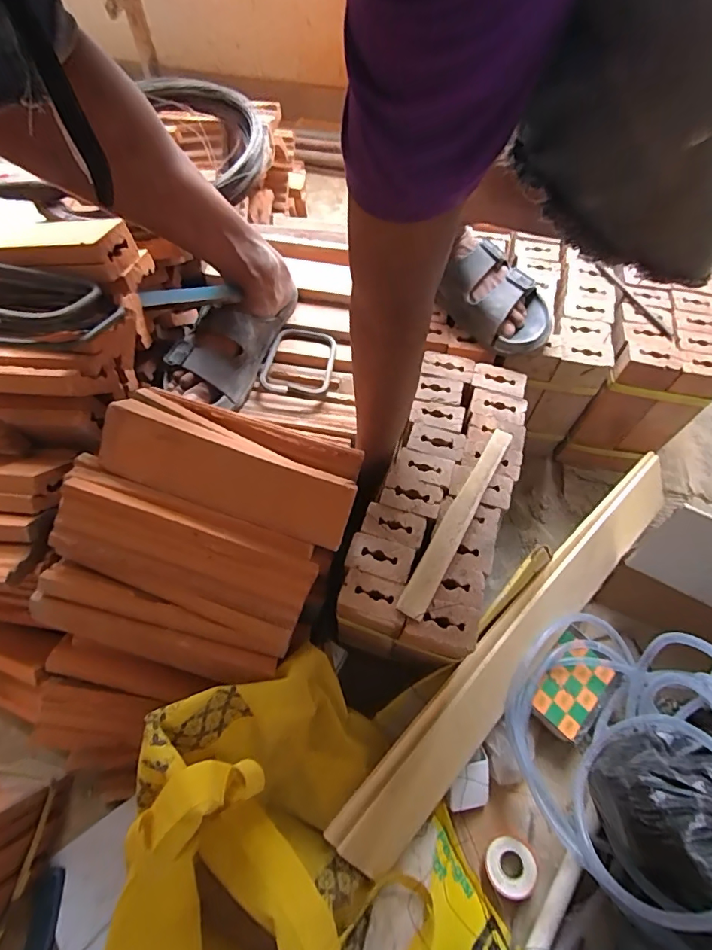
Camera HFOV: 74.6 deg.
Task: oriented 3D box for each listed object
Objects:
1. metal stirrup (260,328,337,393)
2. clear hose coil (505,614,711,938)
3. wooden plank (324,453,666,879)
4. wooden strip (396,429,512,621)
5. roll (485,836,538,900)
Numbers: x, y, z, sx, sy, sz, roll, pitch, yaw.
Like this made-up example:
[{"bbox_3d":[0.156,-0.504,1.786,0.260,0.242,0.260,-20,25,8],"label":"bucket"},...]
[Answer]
[{"bbox_3d":[-0.077,-0.151,0.624,0.093,0.014,0.125,8,54,-2],"label":"metal stirrup"},{"bbox_3d":[0.281,0.264,0.458,0.200,0.193,0.270,-7,61,-5],"label":"clear hose coil"},{"bbox_3d":[0.201,0.186,0.543,0.578,0.101,0.023,-43,28,-18],"label":"wooden plank"},{"bbox_3d":[0.107,0.042,0.485,0.030,0.008,0.233,28,64,14],"label":"wooden strip"},{"bbox_3d":[0.171,0.435,0.519,0.052,0.022,0.053,0,61,-1],"label":"roll"}]

